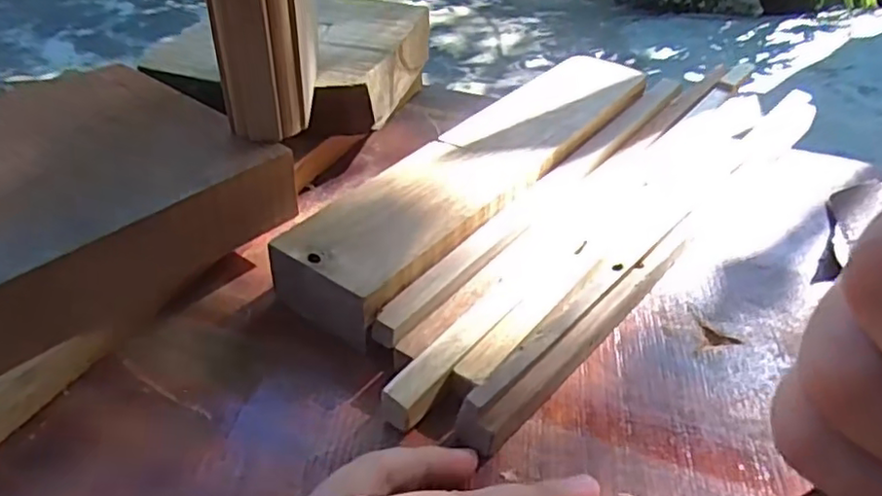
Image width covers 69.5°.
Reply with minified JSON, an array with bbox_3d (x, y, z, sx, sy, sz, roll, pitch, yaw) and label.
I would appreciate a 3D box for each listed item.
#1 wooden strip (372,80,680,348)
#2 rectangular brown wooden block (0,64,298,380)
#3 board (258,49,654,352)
[{"bbox_3d":[0.070,-0.040,0.356,0.016,0.010,0.309,27,44,27],"label":"wooden strip"},{"bbox_3d":[-0.167,-0.026,0.289,0.130,0.047,0.143,29,45,29],"label":"rectangular brown wooden block"},{"bbox_3d":[0.032,-0.050,0.363,0.061,0.027,0.292,26,44,26],"label":"board"}]

